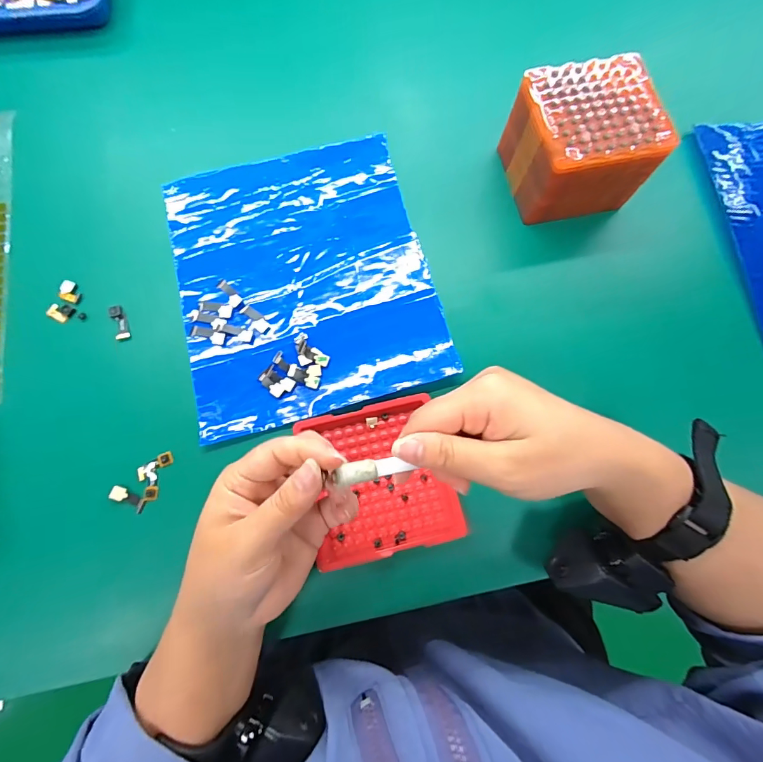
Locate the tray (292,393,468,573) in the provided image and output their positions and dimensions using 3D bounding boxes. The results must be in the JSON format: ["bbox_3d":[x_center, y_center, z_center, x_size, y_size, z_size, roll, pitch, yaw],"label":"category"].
[{"bbox_3d":[-0.002,0.067,0.281,0.095,0.010,0.100,-13,77,-4],"label":"tray"}]

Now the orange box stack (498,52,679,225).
[{"bbox_3d":[0.152,-0.181,0.312,0.095,0.061,0.089,-10,77,-3],"label":"orange box stack"}]

